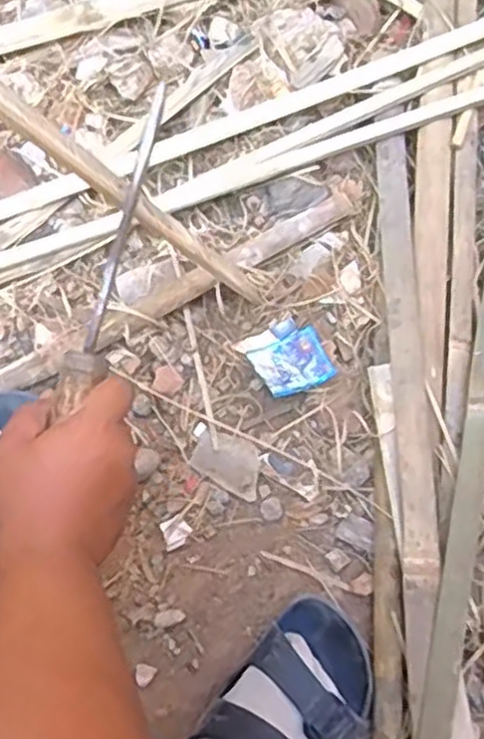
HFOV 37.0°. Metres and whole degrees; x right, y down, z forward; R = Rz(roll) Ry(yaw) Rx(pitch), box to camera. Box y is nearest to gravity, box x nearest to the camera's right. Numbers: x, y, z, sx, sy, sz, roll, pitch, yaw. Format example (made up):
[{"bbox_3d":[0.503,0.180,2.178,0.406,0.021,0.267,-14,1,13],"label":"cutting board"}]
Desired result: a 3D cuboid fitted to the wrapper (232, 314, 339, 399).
[{"bbox_3d":[0.045,-0.013,0.718,0.070,0.018,0.081,-31,75,-10],"label":"wrapper"}]

